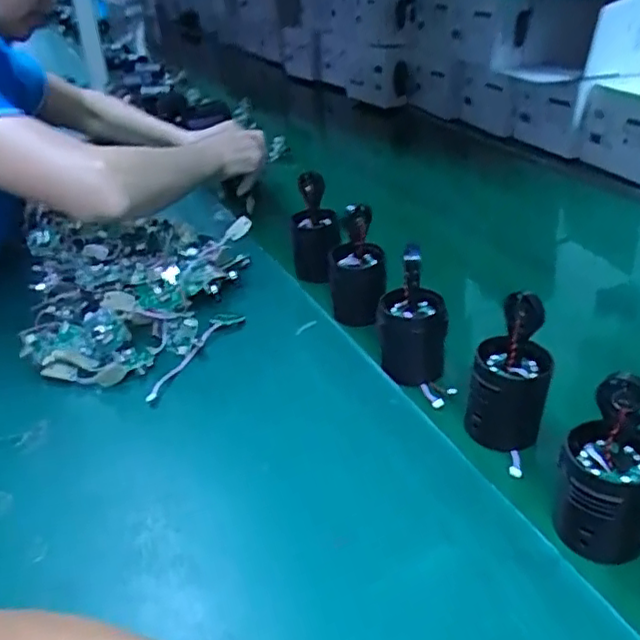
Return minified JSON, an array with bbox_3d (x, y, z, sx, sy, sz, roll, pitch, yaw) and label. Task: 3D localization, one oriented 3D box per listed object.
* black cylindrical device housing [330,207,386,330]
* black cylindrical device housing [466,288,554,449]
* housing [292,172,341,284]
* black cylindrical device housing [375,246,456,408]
[{"bbox_3d":[0.038,-0.057,0.616,0.051,0.111,0.050,1,32,6],"label":"black cylindrical device housing"},{"bbox_3d":[0.138,0.035,0.454,0.055,0.104,0.052,9,34,19],"label":"black cylindrical device housing"},{"bbox_3d":[-0.005,-0.101,0.705,0.053,0.114,0.046,-2,32,2],"label":"housing"},{"bbox_3d":[0.077,0.004,0.516,0.057,0.105,0.072,-2,32,2],"label":"black cylindrical device housing"}]

